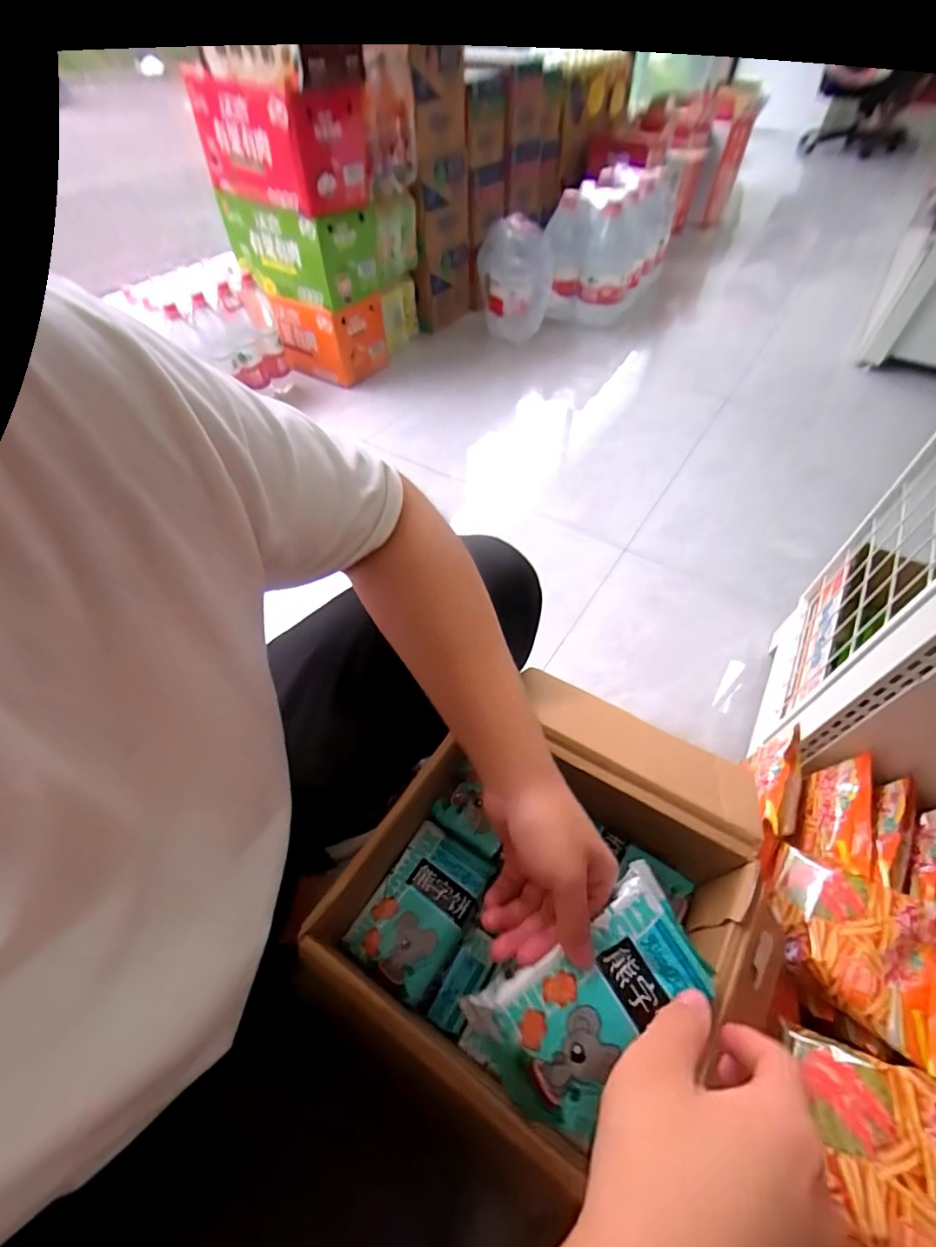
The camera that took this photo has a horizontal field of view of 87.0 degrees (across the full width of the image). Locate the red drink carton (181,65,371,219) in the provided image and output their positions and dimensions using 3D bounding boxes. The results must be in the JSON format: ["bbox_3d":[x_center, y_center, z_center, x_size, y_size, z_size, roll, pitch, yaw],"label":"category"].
[{"bbox_3d":[-0.442,-1.141,1.178,0.394,0.223,0.232,34,59,24],"label":"red drink carton"}]

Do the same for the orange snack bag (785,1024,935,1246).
[{"bbox_3d":[0.303,0.386,0.347,0.129,0.043,0.121,4,46,34],"label":"orange snack bag"}]

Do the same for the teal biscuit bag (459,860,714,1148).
[{"bbox_3d":[0.088,0.242,0.325,0.139,0.025,0.085,-33,78,-16],"label":"teal biscuit bag"}]

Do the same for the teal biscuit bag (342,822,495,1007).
[{"bbox_3d":[-0.044,0.274,0.481,0.089,0.030,0.133,27,57,20],"label":"teal biscuit bag"}]

